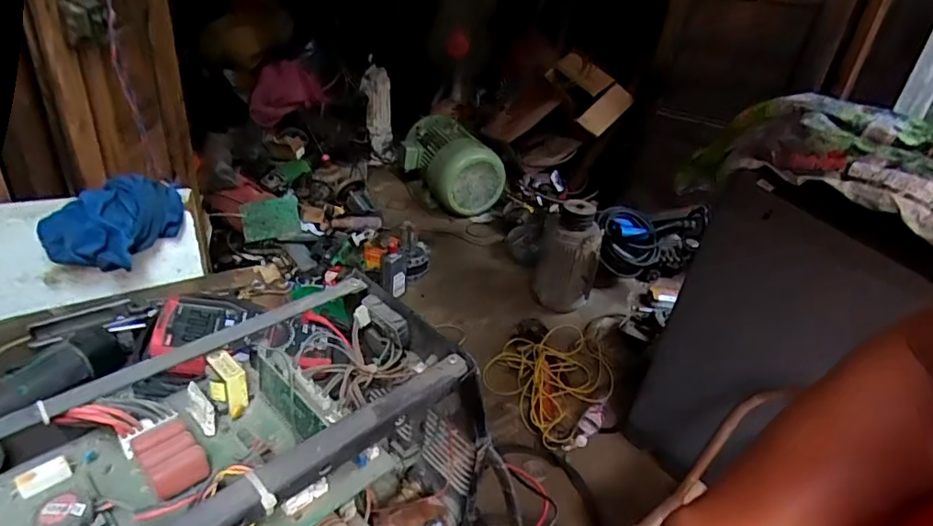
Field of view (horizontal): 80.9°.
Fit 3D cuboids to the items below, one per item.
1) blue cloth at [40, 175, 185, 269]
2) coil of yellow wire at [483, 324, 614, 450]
[{"bbox_3d":[-0.403,-0.049,0.632,0.144,0.080,0.061,-22,40,-38],"label":"blue cloth"},{"bbox_3d":[0.256,0.314,1.595,0.309,0.067,0.339,3,62,-5],"label":"coil of yellow wire"}]

